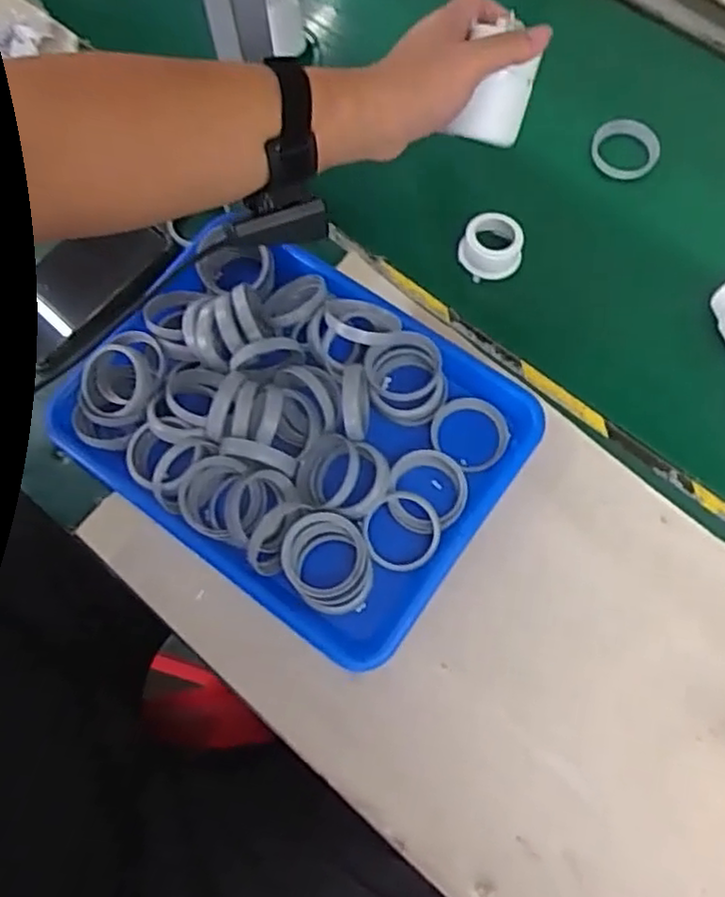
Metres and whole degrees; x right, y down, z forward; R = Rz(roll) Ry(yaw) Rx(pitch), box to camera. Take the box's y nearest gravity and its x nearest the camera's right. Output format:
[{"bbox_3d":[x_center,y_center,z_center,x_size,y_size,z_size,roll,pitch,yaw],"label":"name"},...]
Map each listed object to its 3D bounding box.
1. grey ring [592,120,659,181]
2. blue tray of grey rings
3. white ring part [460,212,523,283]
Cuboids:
[{"bbox_3d":[0.242,-0.279,0.648,0.058,0.011,0.062,0,70,1],"label":"grey ring"},{"bbox_3d":[-0.057,-0.021,0.547,0.336,0.057,0.247,34,74,12],"label":"blue tray of grey rings"},{"bbox_3d":[0.111,-0.173,0.613,0.052,0.031,0.053,5,70,3],"label":"white ring part"}]

